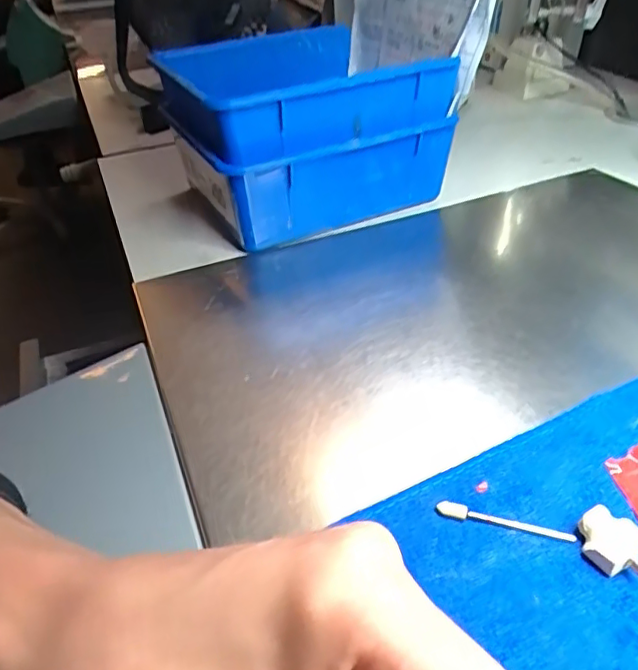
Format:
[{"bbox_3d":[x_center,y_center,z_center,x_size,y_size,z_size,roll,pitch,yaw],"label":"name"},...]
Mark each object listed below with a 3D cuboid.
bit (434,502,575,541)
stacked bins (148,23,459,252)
[{"bbox_3d":[0.067,0.068,0.209,0.047,0.004,0.005,7,39,15],"label":"bit"},{"bbox_3d":[-0.019,-0.154,0.427,0.171,0.102,0.176,-20,42,-19],"label":"stacked bins"}]

